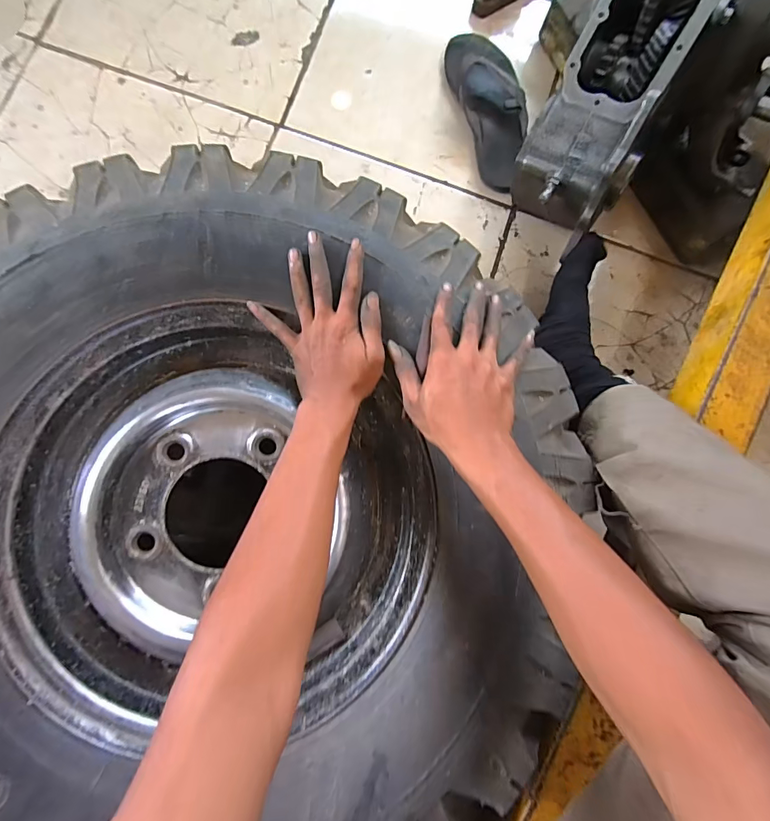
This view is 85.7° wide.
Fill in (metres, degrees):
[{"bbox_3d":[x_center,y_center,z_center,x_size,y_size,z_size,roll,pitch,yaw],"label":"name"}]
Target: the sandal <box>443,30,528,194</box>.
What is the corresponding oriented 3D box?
[{"bbox_3d":[0.169,-0.478,0.653,0.114,0.062,0.257,-9,84,-5],"label":"sandal"}]

